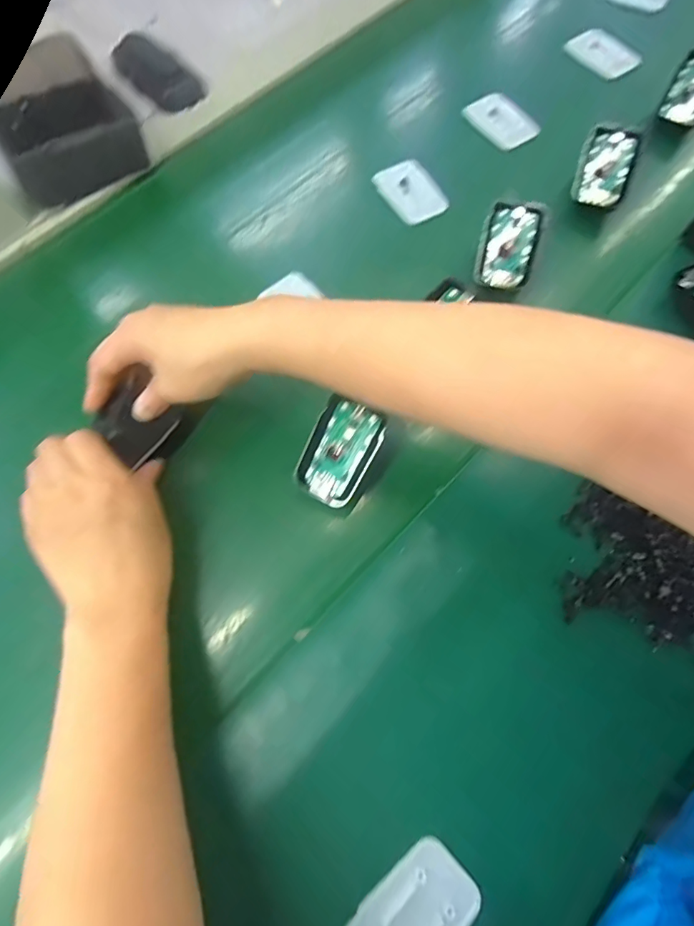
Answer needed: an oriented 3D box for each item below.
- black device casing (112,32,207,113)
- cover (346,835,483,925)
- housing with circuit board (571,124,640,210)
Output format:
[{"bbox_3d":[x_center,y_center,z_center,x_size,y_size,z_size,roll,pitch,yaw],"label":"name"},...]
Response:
[{"bbox_3d":[-0.190,-0.391,0.491,0.095,0.031,0.045,42,77,14],"label":"black device casing"},{"bbox_3d":[0.035,0.239,0.256,0.070,0.004,0.045,-42,75,-12],"label":"cover"},{"bbox_3d":[0.221,-0.253,0.420,0.042,0.013,0.070,18,88,13],"label":"housing with circuit board"}]

